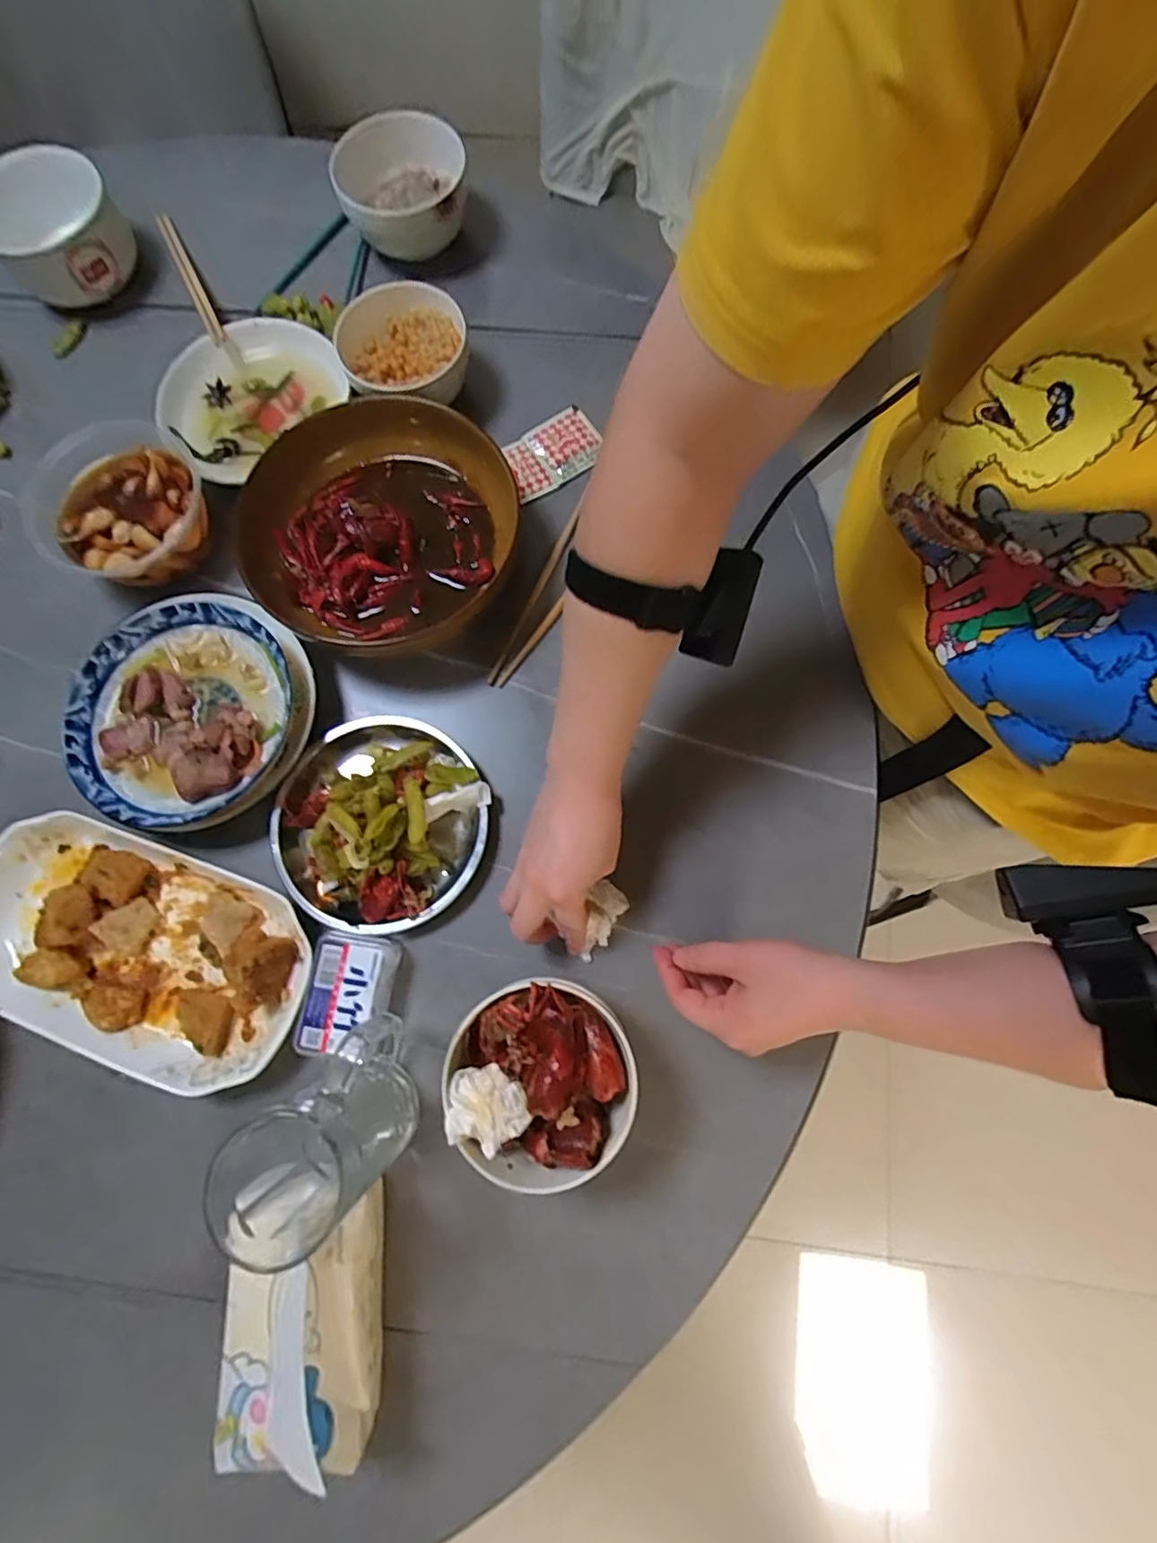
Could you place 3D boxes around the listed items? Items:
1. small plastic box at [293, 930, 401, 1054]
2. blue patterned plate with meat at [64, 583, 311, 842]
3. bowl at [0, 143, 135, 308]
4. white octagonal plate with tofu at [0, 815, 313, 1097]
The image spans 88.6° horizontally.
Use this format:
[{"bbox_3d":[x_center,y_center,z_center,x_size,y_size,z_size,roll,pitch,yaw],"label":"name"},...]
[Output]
[{"bbox_3d":[-0.170,0.163,0.439,0.056,0.031,0.081,8,76,3],"label":"small plastic box"},{"bbox_3d":[-0.315,-0.049,0.484,0.177,0.040,0.186,0,75,1],"label":"blue patterned plate with meat"},{"bbox_3d":[-0.516,-0.532,0.583,0.125,0.068,0.124,0,75,1],"label":"bowl"},{"bbox_3d":[-0.335,0.133,0.450,0.274,0.034,0.151,20,77,6],"label":"white octagonal plate with tofu"}]

